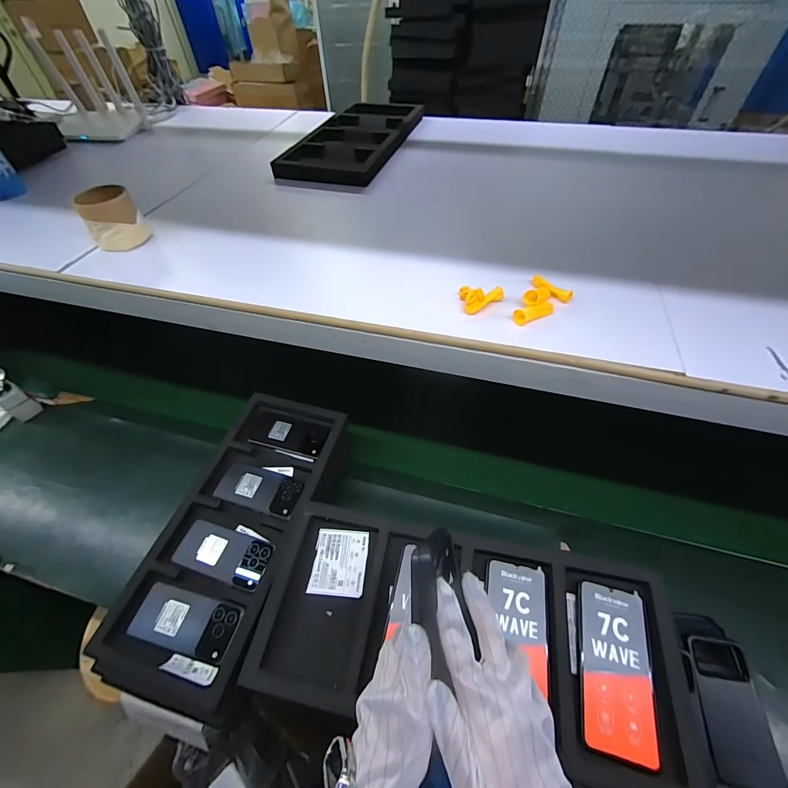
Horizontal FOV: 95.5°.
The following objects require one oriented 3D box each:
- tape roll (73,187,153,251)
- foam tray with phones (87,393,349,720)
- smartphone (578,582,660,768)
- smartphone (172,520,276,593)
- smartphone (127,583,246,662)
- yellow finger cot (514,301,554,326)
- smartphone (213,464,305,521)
[{"bbox_3d":[-0.476,-0.299,0.607,0.085,0.083,0.080,-32,58,-22],"label":"tape roll"},{"bbox_3d":[-0.261,0.215,0.628,0.225,0.033,0.499,11,53,10],"label":"foam tray with phones"},{"bbox_3d":[0.253,0.308,0.408,0.073,0.009,0.160,12,53,11],"label":"smartphone"},{"bbox_3d":[-0.279,0.263,0.590,0.159,0.008,0.076,13,53,12],"label":"smartphone"},{"bbox_3d":[-0.308,0.339,0.533,0.162,0.011,0.073,9,53,9],"label":"smartphone"},{"bbox_3d":[0.184,-0.108,0.465,0.060,0.018,0.020,-25,55,-17],"label":"yellow finger cot"},{"bbox_3d":[-0.246,0.175,0.657,0.158,0.010,0.078,12,53,11],"label":"smartphone"}]

